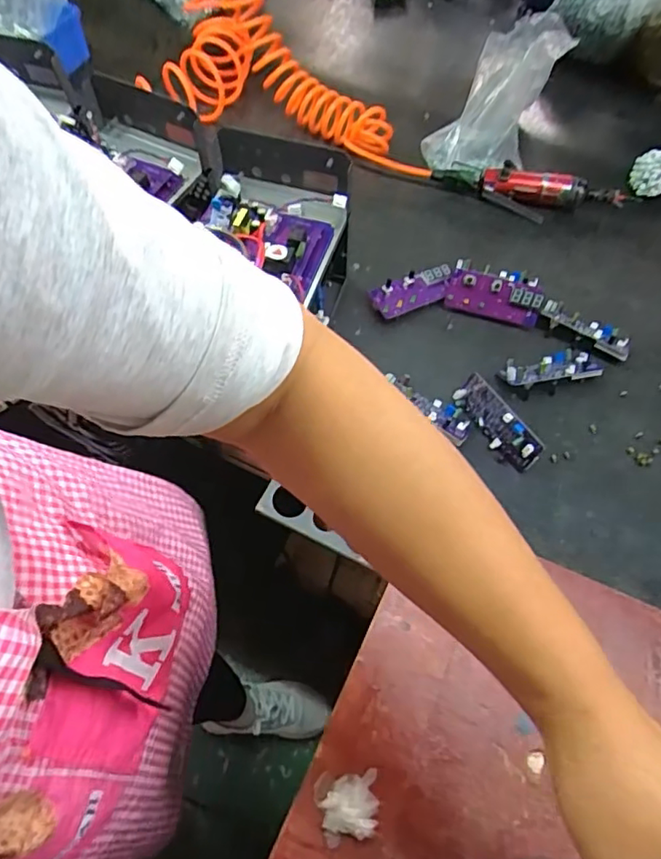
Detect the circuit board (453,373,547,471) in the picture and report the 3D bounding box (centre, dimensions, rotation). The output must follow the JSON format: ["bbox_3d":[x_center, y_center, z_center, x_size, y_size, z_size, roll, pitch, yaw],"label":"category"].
[{"bbox_3d":[0.183,-0.008,0.632,0.018,0.049,0.114,-18,60,-42],"label":"circuit board"}]

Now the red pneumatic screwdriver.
[{"bbox_3d":[0.285,-0.334,0.814,0.283,0.043,0.075,12,62,6],"label":"red pneumatic screwdriver"}]

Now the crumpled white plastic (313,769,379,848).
[{"bbox_3d":[0.013,0.283,0.432,0.047,0.012,0.044,-6,61,-4],"label":"crumpled white plastic"}]

